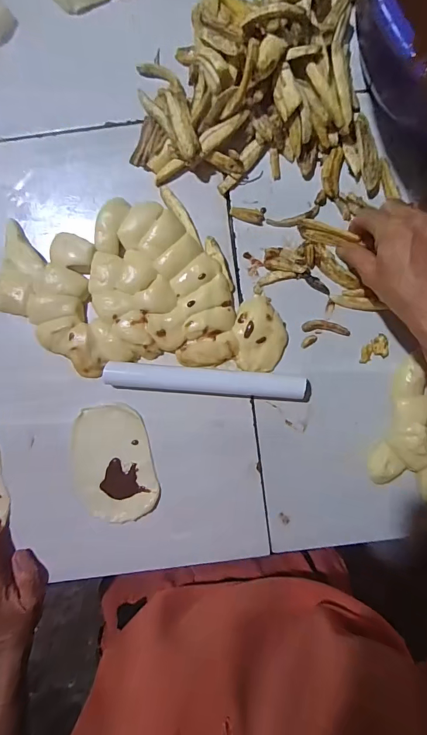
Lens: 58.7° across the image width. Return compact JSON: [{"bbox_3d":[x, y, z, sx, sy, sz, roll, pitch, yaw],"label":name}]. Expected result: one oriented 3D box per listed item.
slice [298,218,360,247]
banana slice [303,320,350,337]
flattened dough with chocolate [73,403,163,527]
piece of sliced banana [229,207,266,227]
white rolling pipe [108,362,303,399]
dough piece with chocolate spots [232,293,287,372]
[{"bbox_3d":[0.122,-0.142,0.406,0.064,0.010,0.019,18,93,9],"label":"slice"},{"bbox_3d":[0.125,-0.045,0.420,0.052,0.006,0.014,6,93,1],"label":"banana slice"},{"bbox_3d":[-0.115,0.108,0.426,0.090,0.010,0.129,-14,93,2],"label":"flattened dough with chocolate"},{"bbox_3d":[0.037,-0.166,0.411,0.038,0.009,0.015,19,93,0],"label":"piece of sliced banana"},{"bbox_3d":[-0.009,0.016,0.416,0.212,0.026,0.027,5,93,1],"label":"white rolling pipe"},{"bbox_3d":[0.051,-0.036,0.412,0.055,0.015,0.081,-5,93,1],"label":"dough piece with chocolate spots"}]

